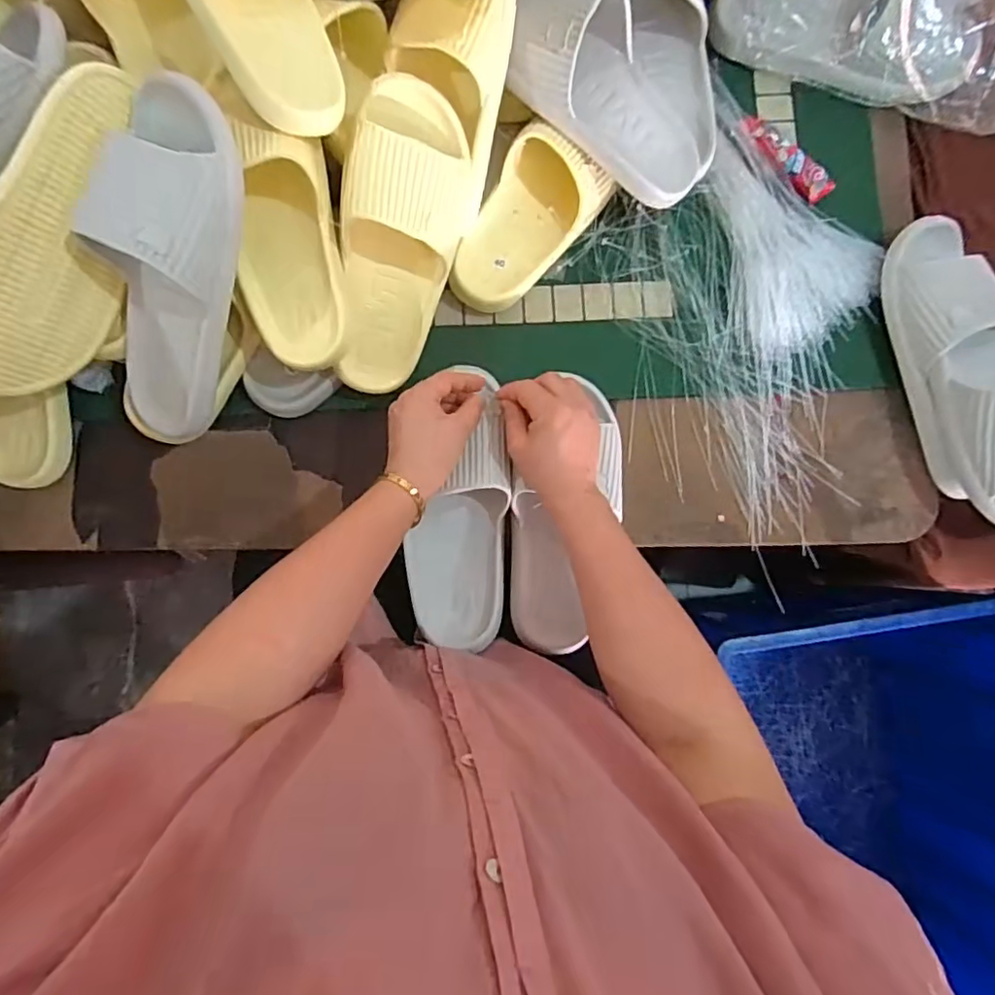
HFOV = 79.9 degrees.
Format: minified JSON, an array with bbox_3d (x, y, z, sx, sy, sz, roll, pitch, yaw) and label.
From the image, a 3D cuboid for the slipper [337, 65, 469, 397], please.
[{"bbox_3d":[-0.086,-0.214,0.515,0.095,0.062,0.250,12,110,-3],"label":"slipper"}]

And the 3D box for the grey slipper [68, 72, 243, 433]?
[{"bbox_3d":[-0.257,-0.169,0.462,0.107,0.073,0.267,16,118,-3],"label":"grey slipper"}]

